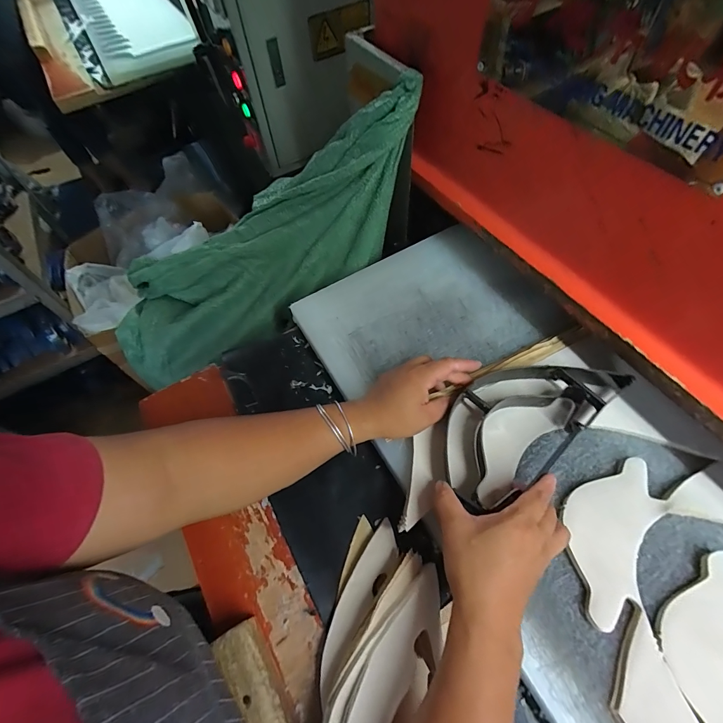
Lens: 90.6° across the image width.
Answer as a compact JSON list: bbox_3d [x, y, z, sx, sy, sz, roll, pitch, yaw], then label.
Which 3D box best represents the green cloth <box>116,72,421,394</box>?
[{"bbox_3d":[-0.178,-0.173,0.605,0.650,0.202,0.083,-22,15,19],"label":"green cloth"}]

